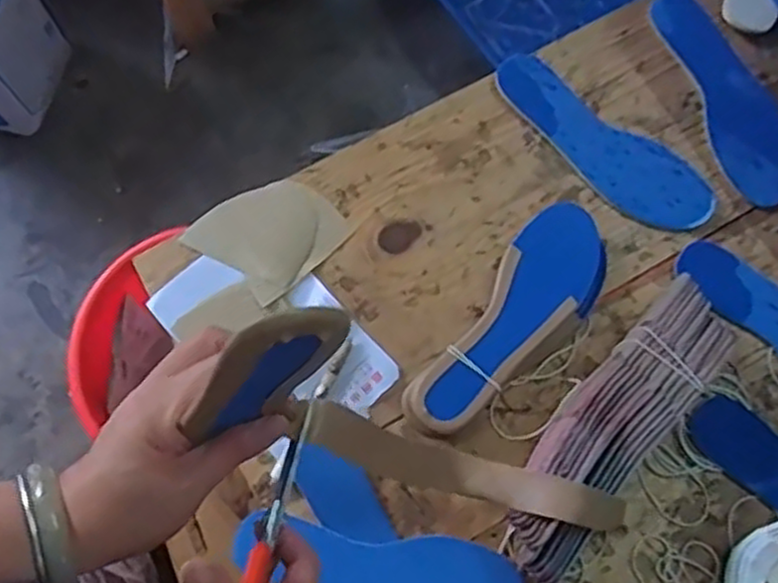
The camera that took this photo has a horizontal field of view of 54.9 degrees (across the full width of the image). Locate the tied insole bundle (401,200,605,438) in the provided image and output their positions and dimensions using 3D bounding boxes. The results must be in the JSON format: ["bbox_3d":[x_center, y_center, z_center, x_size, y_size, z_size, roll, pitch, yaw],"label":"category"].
[{"bbox_3d":[0.108,0.028,0.643,0.082,0.028,0.236,36,76,9],"label":"tied insole bundle"}]

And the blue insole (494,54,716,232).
[{"bbox_3d":[0.195,-0.136,0.701,0.231,0.007,0.076,37,76,8],"label":"blue insole"}]

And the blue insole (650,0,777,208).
[{"bbox_3d":[0.325,-0.193,0.718,0.075,0.004,0.233,-16,74,-5],"label":"blue insole"}]

